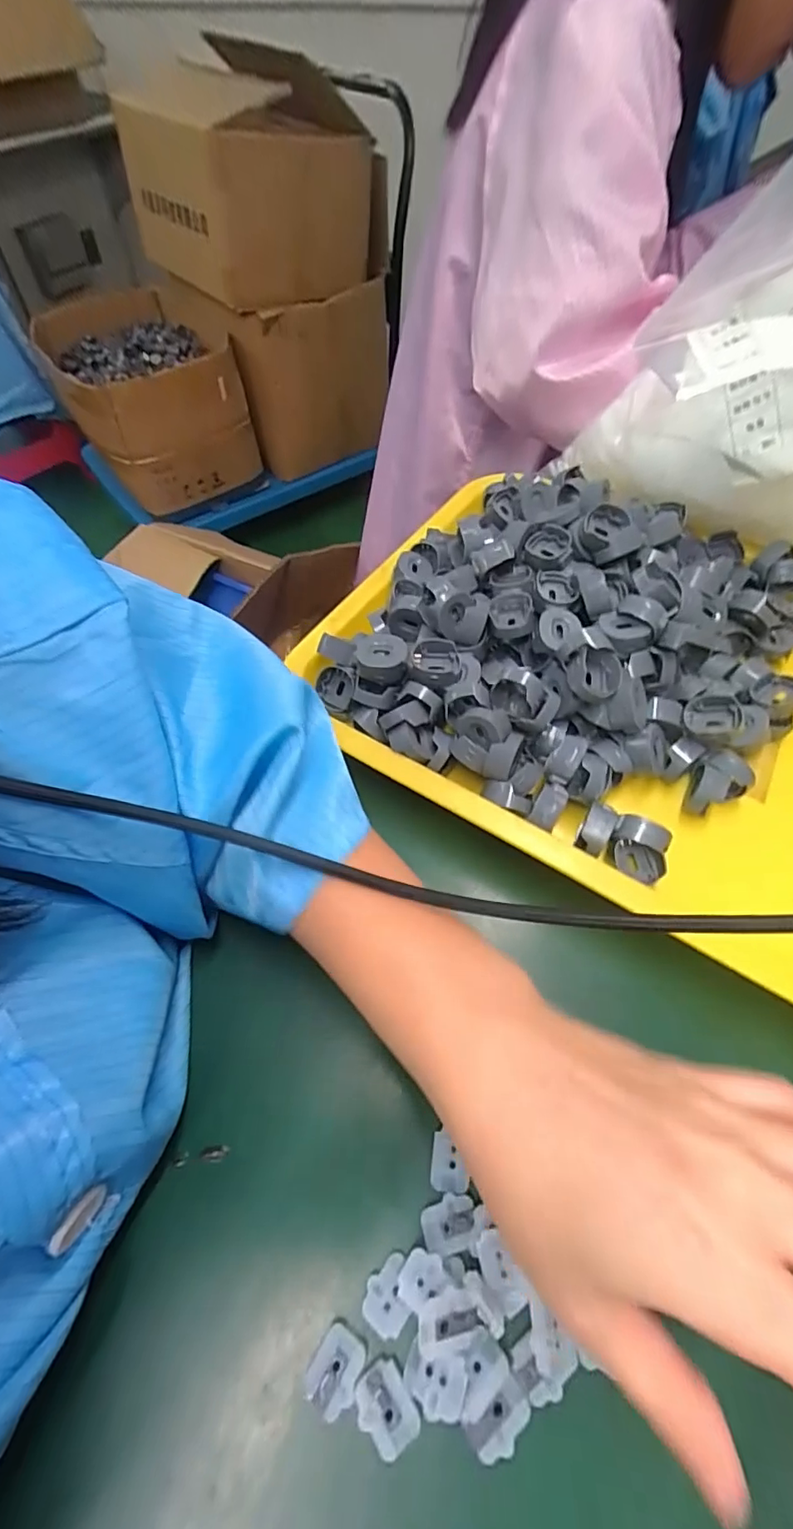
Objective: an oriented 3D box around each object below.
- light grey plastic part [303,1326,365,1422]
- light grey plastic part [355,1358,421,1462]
[{"bbox_3d":[-0.021,0.211,0.187,0.016,0.005,0.020,27,61,18],"label":"light grey plastic part"},{"bbox_3d":[-0.004,0.218,0.182,0.016,0.005,0.021,-38,64,-22],"label":"light grey plastic part"}]

